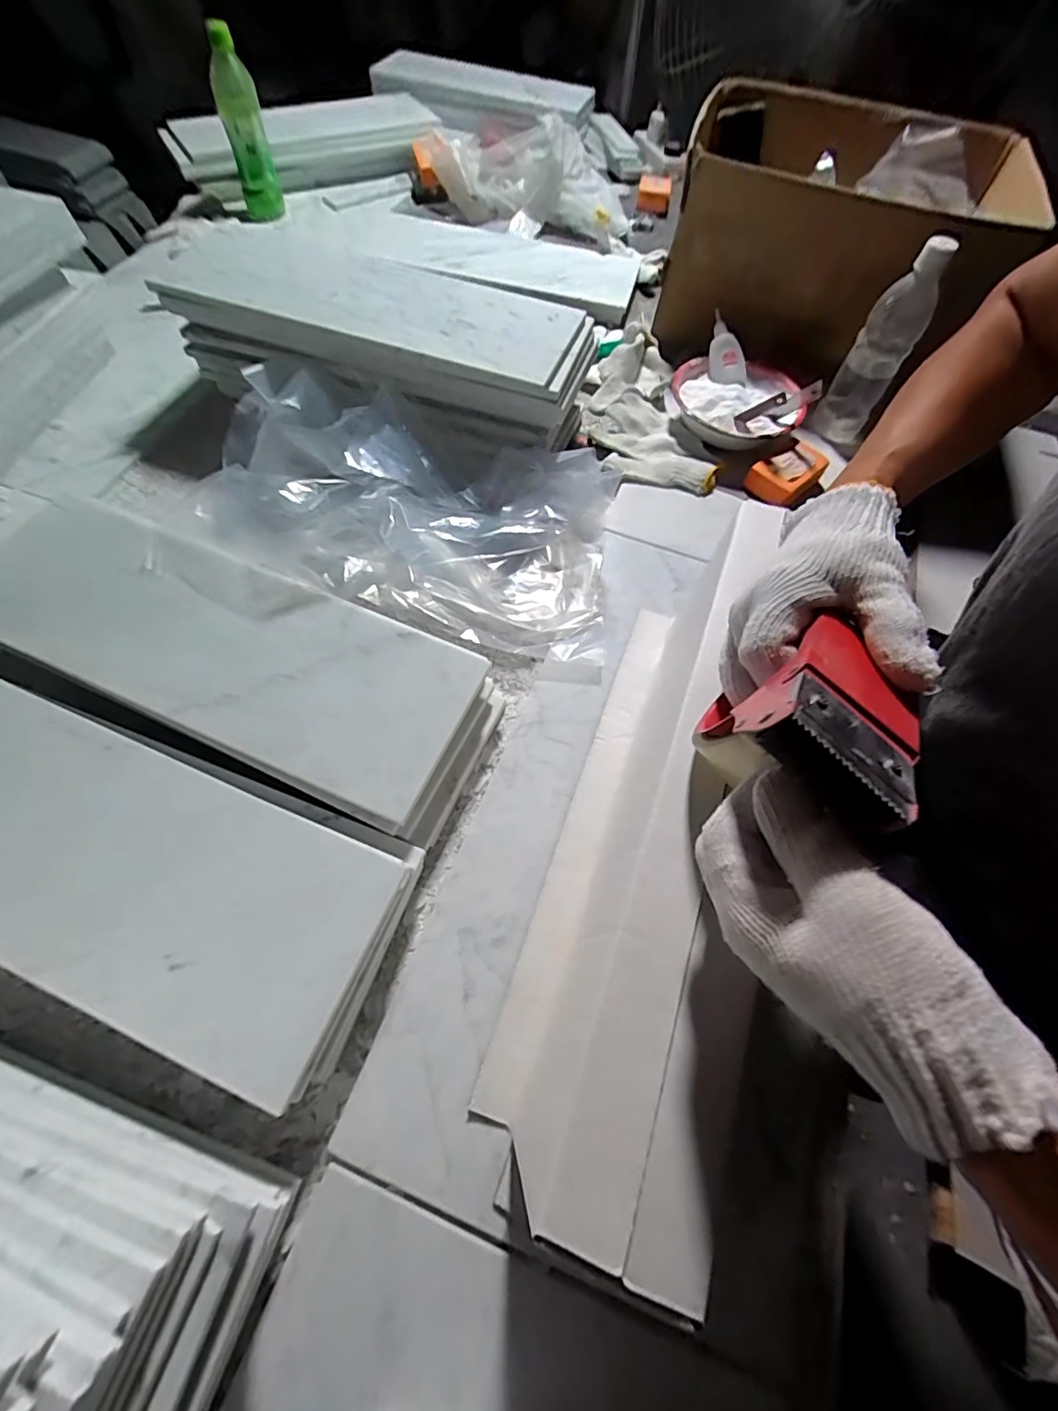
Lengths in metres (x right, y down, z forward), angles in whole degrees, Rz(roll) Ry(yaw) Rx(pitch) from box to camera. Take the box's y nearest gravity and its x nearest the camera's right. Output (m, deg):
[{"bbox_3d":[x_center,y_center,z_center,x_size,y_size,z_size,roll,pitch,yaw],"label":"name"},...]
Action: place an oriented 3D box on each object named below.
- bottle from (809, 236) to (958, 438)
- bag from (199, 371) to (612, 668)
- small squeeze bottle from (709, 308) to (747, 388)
[{"bbox_3d":[0.422,-0.431,0.638,0.065,0.207,0.058,20,64,9],"label":"bottle"},{"bbox_3d":[-0.122,-0.220,0.554,0.434,0.114,0.266,11,63,4],"label":"bag"},{"bbox_3d":[0.254,-0.460,0.688,0.039,0.026,0.095,-22,97,-15],"label":"small squeeze bottle"}]

